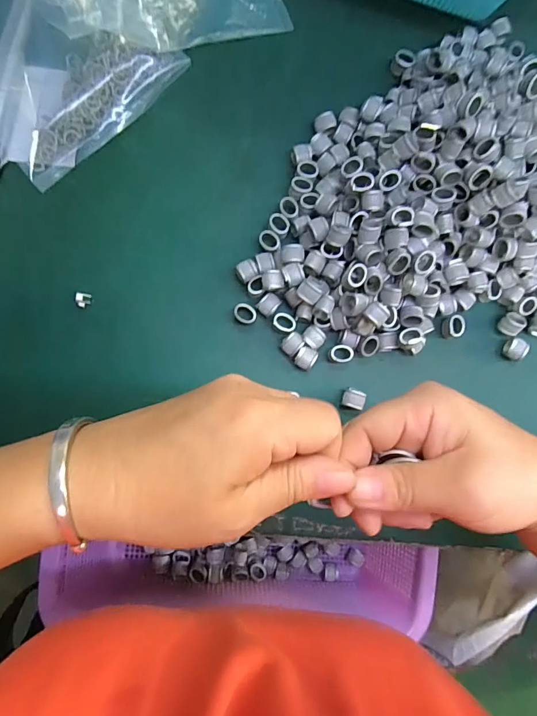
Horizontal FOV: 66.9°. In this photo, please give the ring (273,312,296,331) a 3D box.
[{"bbox_3d":[0.012,-0.026,0.299,0.016,0.010,0.014,18,84,-4],"label":"ring"}]

